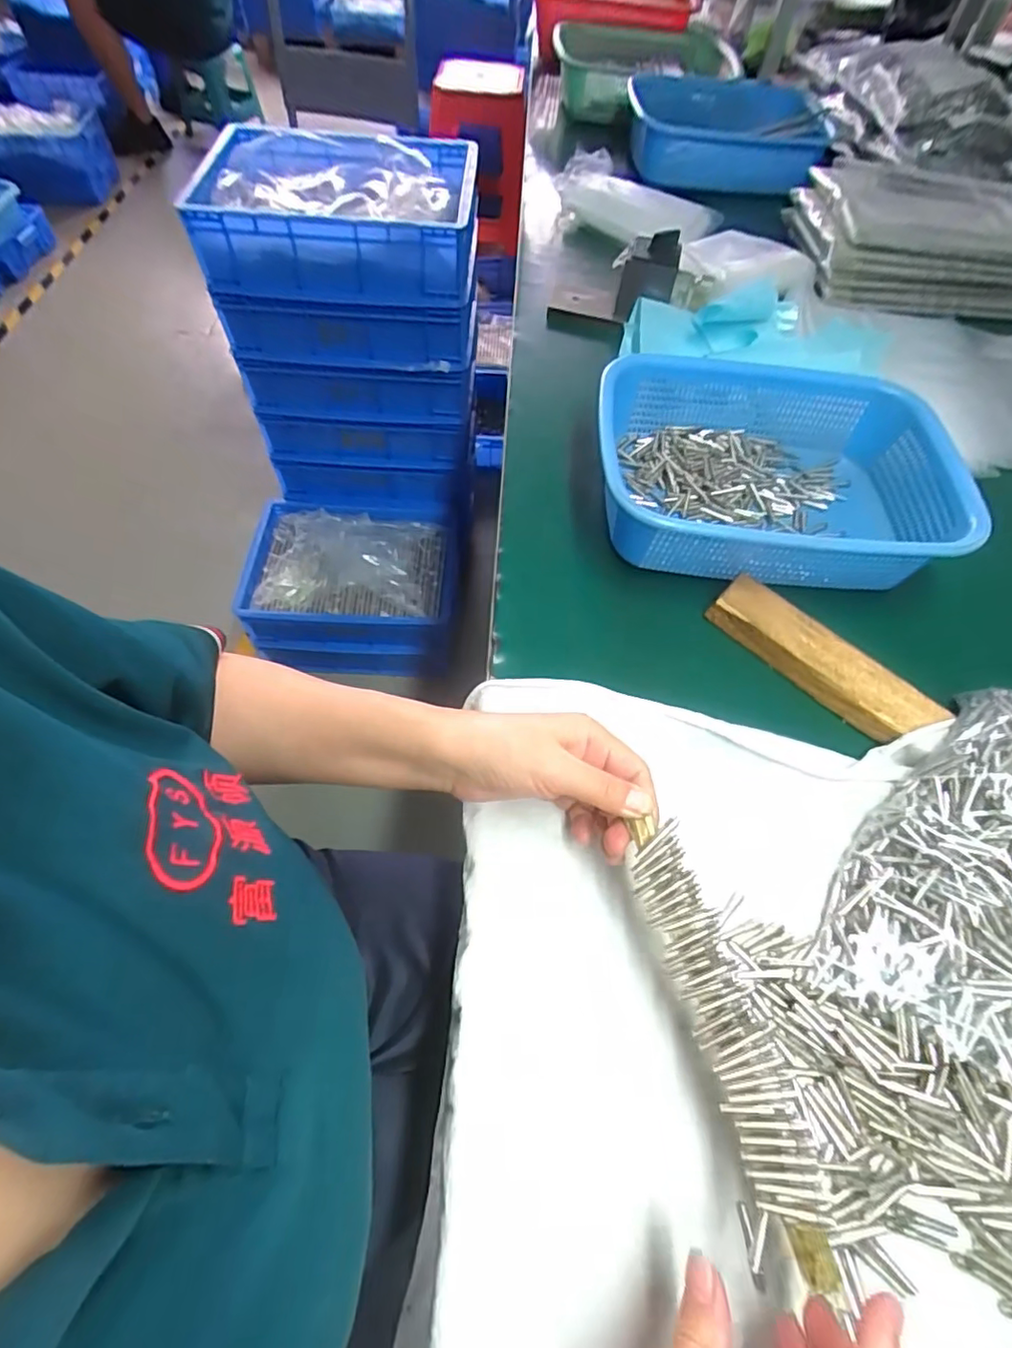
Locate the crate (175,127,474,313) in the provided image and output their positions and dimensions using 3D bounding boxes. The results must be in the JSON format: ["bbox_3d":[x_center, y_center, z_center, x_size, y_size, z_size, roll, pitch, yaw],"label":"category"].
[{"bbox_3d":[-0.252,-0.727,0.919,0.409,0.118,0.291,4,60,0],"label":"crate"}]

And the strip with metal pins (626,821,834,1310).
[{"bbox_3d":[0.102,0.163,0.267,0.032,0.008,0.190,-25,69,12],"label":"strip with metal pins"}]

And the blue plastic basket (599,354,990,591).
[{"bbox_3d":[0.210,-0.161,0.480,0.266,0.074,0.197,7,59,1],"label":"blue plastic basket"}]

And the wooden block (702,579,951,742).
[{"bbox_3d":[0.226,-0.012,0.420,0.161,0.020,0.041,41,66,19],"label":"wooden block"}]

